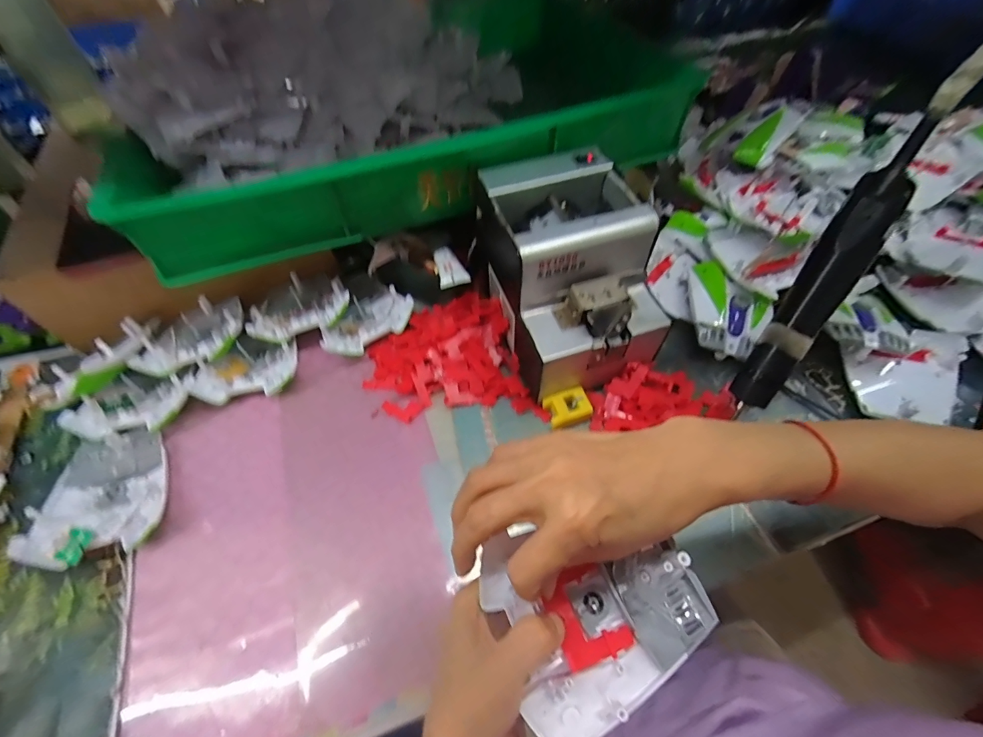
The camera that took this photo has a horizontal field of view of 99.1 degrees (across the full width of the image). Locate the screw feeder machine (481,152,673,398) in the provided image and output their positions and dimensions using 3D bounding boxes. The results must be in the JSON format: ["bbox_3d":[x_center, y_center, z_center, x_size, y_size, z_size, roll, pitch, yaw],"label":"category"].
[{"bbox_3d":[0.072,-0.088,0.397,0.127,0.131,0.177,-19,59,-11],"label":"screw feeder machine"}]

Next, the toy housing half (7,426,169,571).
[{"bbox_3d":[-0.321,0.103,0.353,0.090,0.025,0.111,-4,57,-1],"label":"toy housing half"}]

